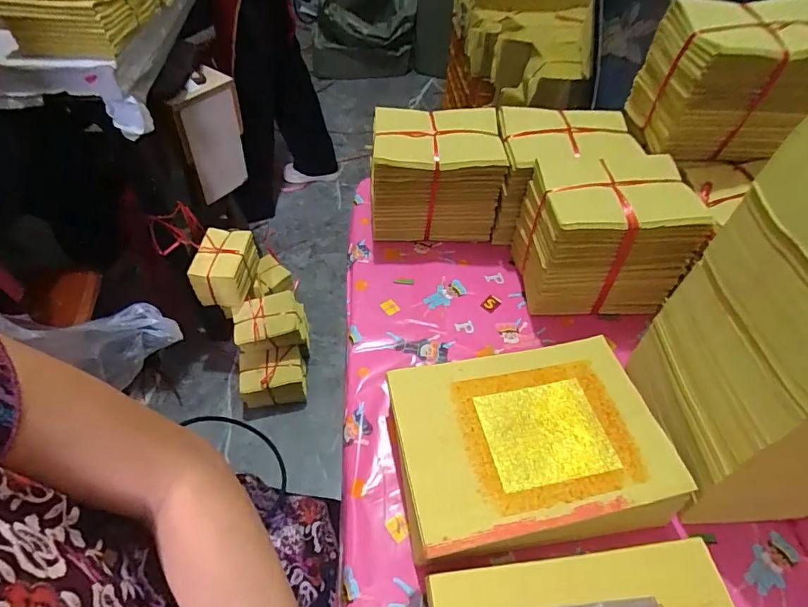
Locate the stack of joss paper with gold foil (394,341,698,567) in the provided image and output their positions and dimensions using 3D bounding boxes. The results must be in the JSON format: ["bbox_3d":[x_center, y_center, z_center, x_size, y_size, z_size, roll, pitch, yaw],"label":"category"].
[{"bbox_3d":[0.110,0.131,0.425,0.231,0.055,0.167,-7,51,-8],"label":"stack of joss paper with gold foil"}]

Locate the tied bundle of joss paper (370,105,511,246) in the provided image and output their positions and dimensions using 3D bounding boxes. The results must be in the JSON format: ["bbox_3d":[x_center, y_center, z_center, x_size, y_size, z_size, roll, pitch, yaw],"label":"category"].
[{"bbox_3d":[0.041,-0.168,0.611,0.161,0.141,0.115,2,51,-1],"label":"tied bundle of joss paper"}]

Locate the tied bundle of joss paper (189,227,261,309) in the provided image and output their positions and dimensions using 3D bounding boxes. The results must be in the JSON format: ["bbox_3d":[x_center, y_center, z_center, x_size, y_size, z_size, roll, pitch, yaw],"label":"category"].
[{"bbox_3d":[-0.471,-0.093,1.203,0.124,0.126,0.165,6,51,3],"label":"tied bundle of joss paper"}]

